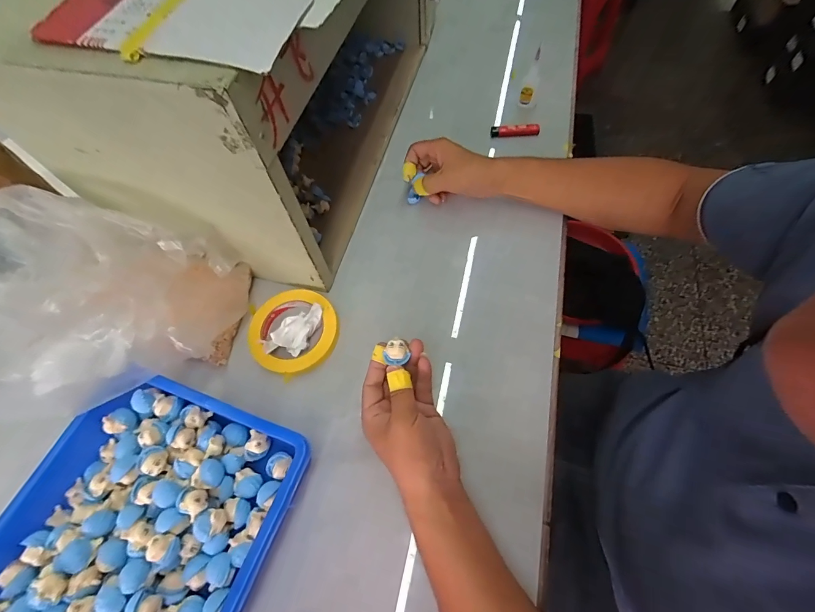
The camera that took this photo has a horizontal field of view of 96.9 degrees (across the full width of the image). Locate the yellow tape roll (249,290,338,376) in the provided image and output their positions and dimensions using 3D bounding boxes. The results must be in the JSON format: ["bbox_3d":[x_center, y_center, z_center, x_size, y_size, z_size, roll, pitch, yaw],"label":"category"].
[{"bbox_3d":[-0.145,0.031,0.460,0.111,0.014,0.108,-1,63,3],"label":"yellow tape roll"}]

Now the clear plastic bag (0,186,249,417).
[{"bbox_3d":[-0.319,0.005,0.380,0.189,0.175,0.230,4,63,5],"label":"clear plastic bag"}]

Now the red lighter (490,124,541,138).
[{"bbox_3d":[0.181,-0.297,0.610,0.081,0.021,0.009,0,63,3],"label":"red lighter"}]

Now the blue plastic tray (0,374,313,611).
[{"bbox_3d":[-0.277,0.263,0.329,0.268,0.058,0.370,16,65,11],"label":"blue plastic tray"}]

